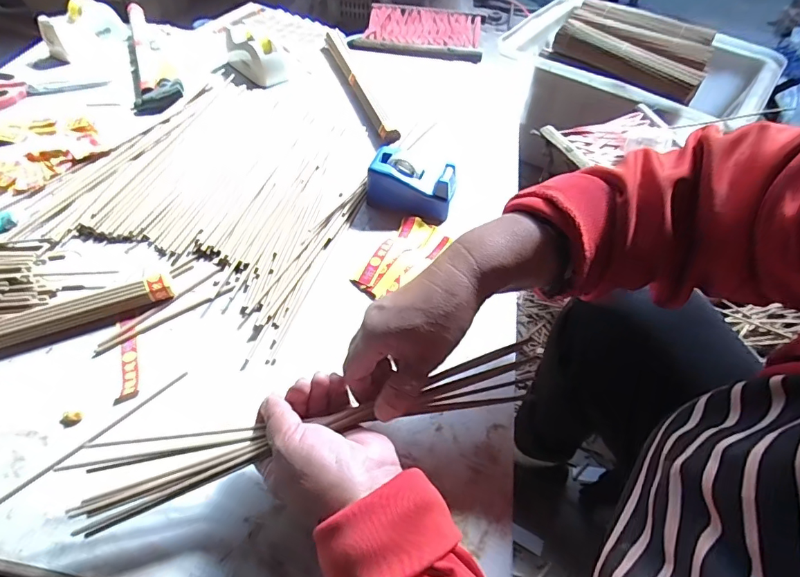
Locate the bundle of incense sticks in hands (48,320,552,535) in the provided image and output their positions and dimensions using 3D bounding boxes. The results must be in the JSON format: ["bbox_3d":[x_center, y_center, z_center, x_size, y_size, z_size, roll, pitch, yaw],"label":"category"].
[{"bbox_3d":[-0.051,0.092,0.317,0.332,0.019,0.049,-14,80,-9],"label":"bundle of incense sticks in hands"}]

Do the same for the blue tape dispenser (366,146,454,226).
[{"bbox_3d":[0.014,-0.120,0.522,0.103,0.050,0.051,18,53,11],"label":"blue tape dispenser"}]

